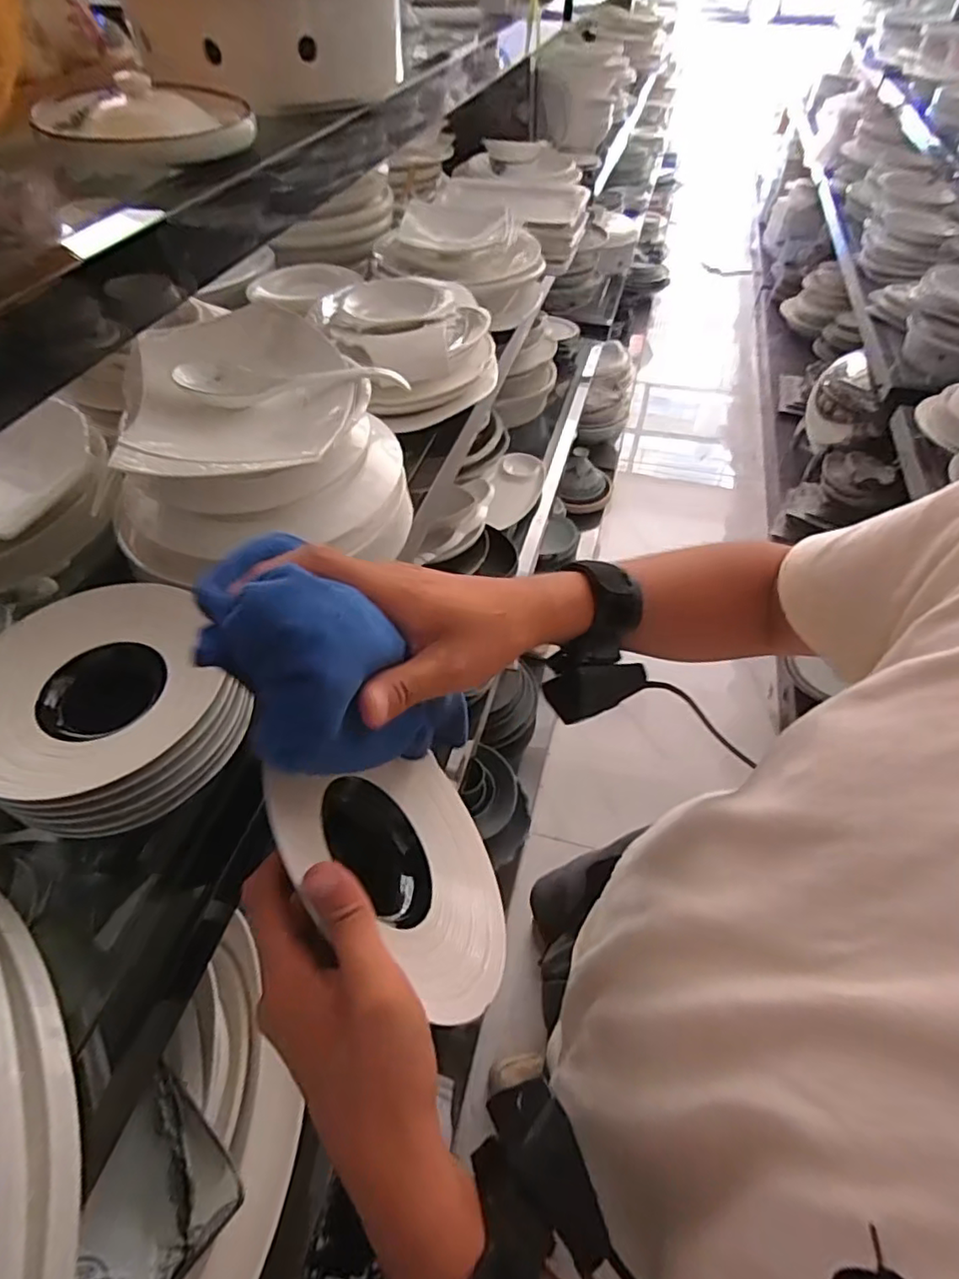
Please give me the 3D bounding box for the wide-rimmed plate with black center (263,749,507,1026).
[{"bbox_3d":[-0.039,0.138,0.357,0.147,0.026,0.162,14,27,-46],"label":"wide-rimmed plate with black center"}]

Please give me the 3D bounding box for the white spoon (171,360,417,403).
[{"bbox_3d":[-0.181,-0.263,0.592,0.214,0.031,0.052,-5,51,-4],"label":"white spoon"}]

